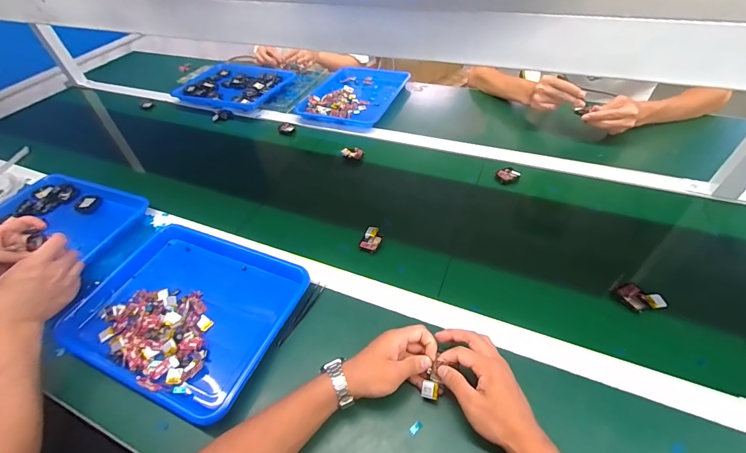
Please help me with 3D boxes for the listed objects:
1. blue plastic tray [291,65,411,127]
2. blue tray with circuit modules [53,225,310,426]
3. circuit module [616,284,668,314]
[{"bbox_3d":[-0.052,-0.405,1.045,0.259,0.027,0.347,14,50,19],"label":"blue plastic tray"},{"bbox_3d":[-0.297,0.133,0.559,0.337,0.048,0.253,14,50,19],"label":"blue tray with circuit modules"},{"bbox_3d":[0.403,0.110,0.521,0.042,0.012,0.058,-35,53,-24],"label":"circuit module"}]

